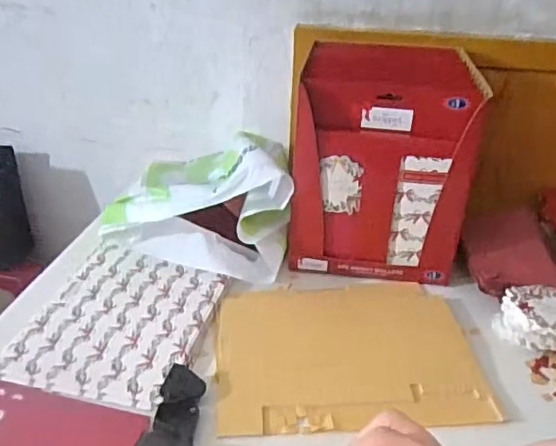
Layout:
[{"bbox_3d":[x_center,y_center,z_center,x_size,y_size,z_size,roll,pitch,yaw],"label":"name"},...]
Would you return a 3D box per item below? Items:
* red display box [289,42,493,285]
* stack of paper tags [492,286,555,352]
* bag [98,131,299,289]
[{"bbox_3d":[0.126,-0.079,0.710,0.200,0.253,0.146,5,26,6],"label":"red display box"},{"bbox_3d":[0.274,0.107,0.602,0.084,0.055,0.073,11,28,19],"label":"stack of paper tags"},{"bbox_3d":[-0.088,-0.039,0.772,0.222,0.119,0.257,7,27,10],"label":"bag"}]

